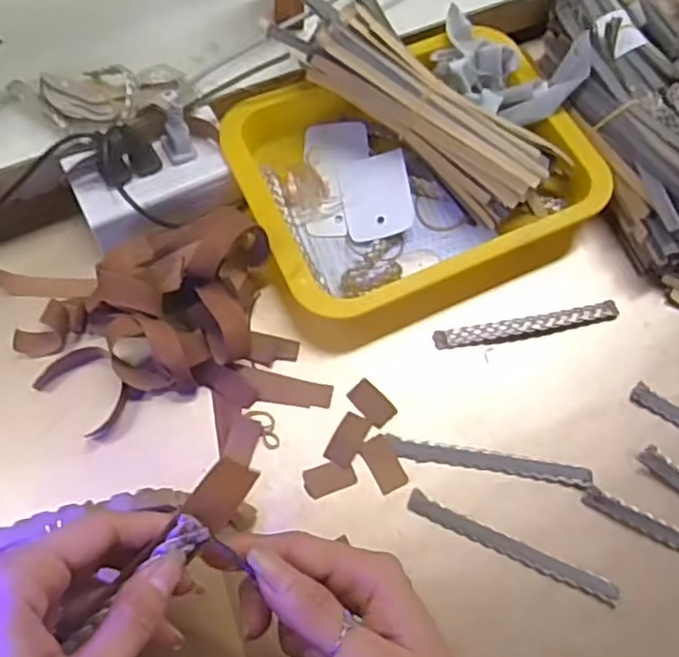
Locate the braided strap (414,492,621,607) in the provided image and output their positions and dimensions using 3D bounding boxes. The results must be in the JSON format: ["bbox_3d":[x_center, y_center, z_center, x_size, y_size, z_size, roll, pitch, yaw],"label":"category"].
[{"bbox_3d":[0.111,0.141,0.430,0.140,0.006,0.012,26,68,8],"label":"braided strap"}]

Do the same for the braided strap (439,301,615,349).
[{"bbox_3d":[0.139,-0.002,0.489,0.139,0.008,0.016,-10,68,-7],"label":"braided strap"}]

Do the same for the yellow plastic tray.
[{"bbox_3d":[0.057,-0.120,0.511,0.261,0.037,0.213,-22,70,-12],"label":"yellow plastic tray"}]

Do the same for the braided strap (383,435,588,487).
[{"bbox_3d":[0.101,0.089,0.449,0.136,0.006,0.014,10,67,1],"label":"braided strap"}]

